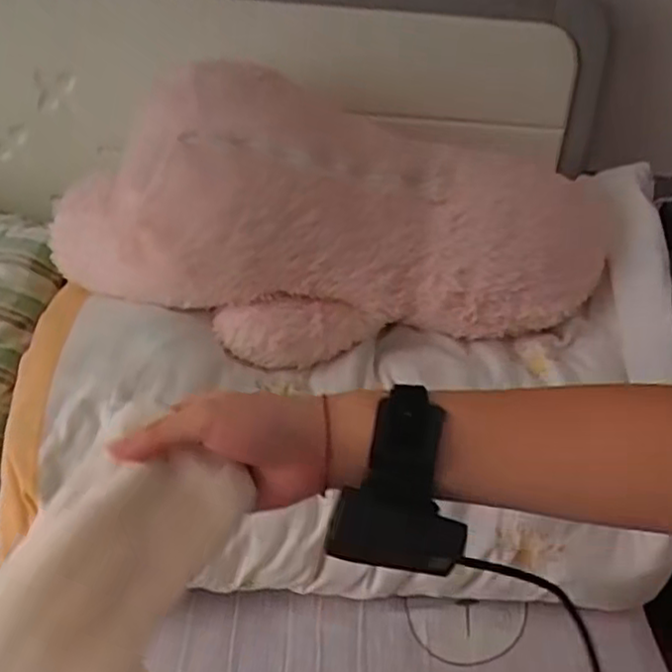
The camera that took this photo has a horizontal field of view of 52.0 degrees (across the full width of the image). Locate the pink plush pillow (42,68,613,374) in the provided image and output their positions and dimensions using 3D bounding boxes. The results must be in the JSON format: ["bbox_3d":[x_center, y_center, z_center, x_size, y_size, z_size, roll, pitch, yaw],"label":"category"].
[{"bbox_3d":[0.021,-0.147,0.827,0.676,0.266,0.225,-5,36,-15],"label":"pink plush pillow"}]

